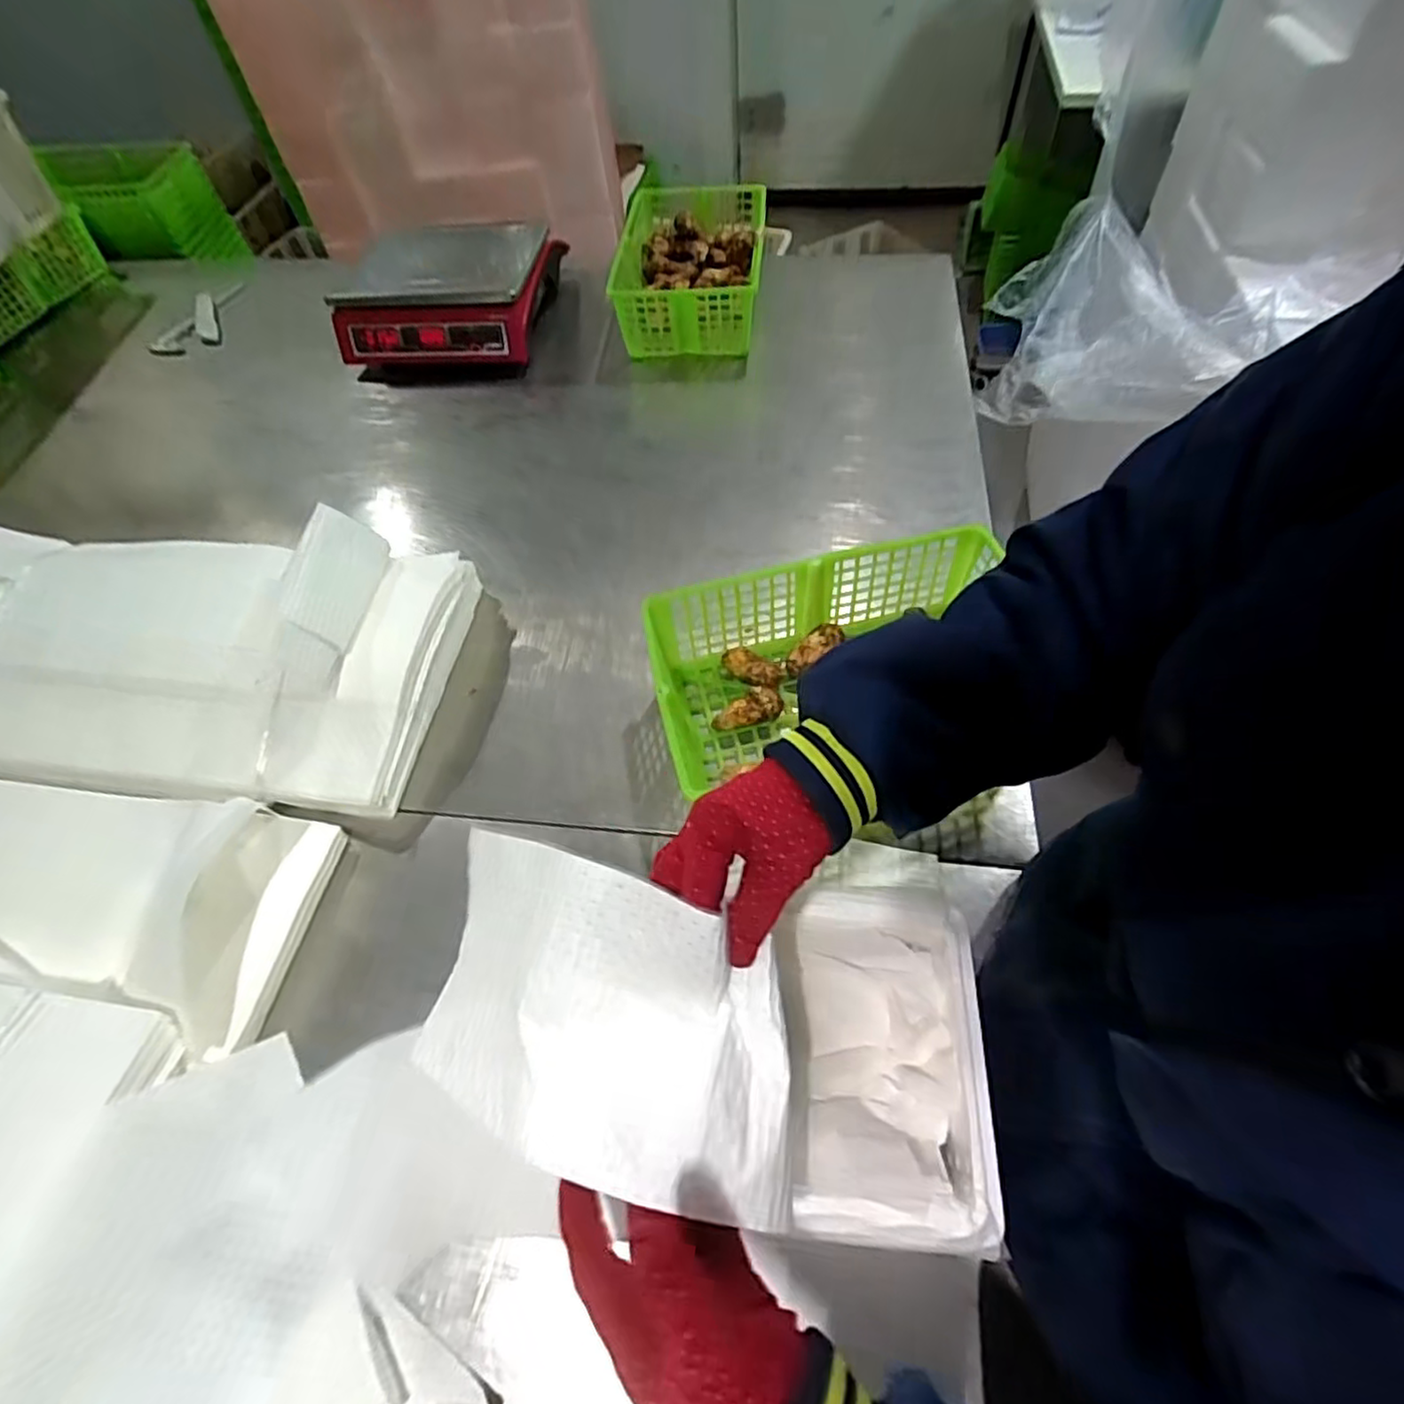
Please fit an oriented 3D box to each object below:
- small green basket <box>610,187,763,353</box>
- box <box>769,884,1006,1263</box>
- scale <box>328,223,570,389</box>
[{"bbox_3d":[-0.017,-0.672,1.060,0.218,0.127,0.339,2,57,5],"label":"small green basket"},{"bbox_3d":[0.109,0.211,0.417,0.116,0.042,0.184,2,57,4],"label":"box"},{"bbox_3d":[-0.381,-0.627,1.052,0.296,0.136,0.284,5,57,6],"label":"scale"}]

